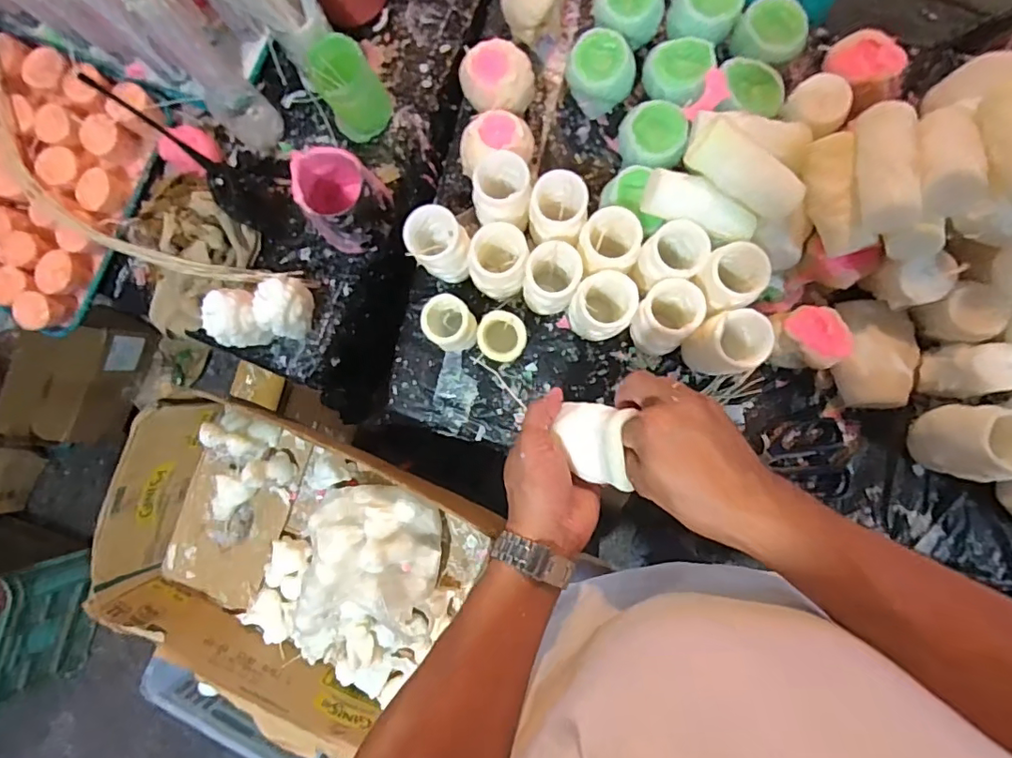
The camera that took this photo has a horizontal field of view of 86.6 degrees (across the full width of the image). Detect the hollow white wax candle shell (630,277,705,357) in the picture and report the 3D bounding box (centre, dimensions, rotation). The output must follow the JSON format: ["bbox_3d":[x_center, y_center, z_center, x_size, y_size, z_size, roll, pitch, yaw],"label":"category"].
[{"bbox_3d":[0.174,-0.066,0.596,0.058,0.095,0.070,35,91,7],"label":"hollow white wax candle shell"}]

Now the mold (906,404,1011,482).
[{"bbox_3d":[0.487,0.065,0.559,0.071,0.104,0.073,0,86,6],"label":"mold"}]

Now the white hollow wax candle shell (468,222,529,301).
[{"bbox_3d":[-0.005,-0.131,0.614,0.063,0.098,0.063,0,86,6],"label":"white hollow wax candle shell"}]

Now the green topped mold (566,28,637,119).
[{"bbox_3d":[0.112,-0.363,0.643,0.081,0.081,0.072,2,87,6],"label":"green topped mold"}]

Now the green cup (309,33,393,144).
[{"bbox_3d":[-0.192,-0.358,0.665,0.073,0.104,0.076,0,86,6],"label":"green cup"}]

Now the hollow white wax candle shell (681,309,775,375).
[{"bbox_3d":[0.240,-0.036,0.587,0.067,0.113,0.063,0,86,6],"label":"hollow white wax candle shell"}]

